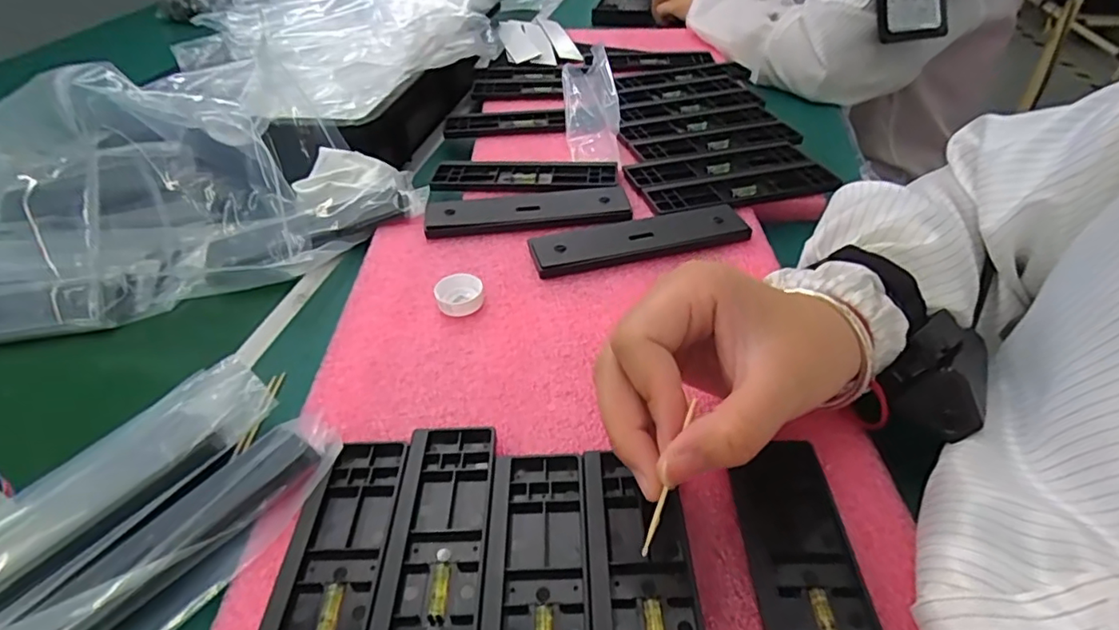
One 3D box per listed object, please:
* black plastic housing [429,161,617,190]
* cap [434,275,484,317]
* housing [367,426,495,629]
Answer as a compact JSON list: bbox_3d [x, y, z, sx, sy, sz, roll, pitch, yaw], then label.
[{"bbox_3d":[-0.031,-0.122,0.498,0.156,0.006,0.042,2,42,8],"label":"black plastic housing"},{"bbox_3d":[-0.065,-0.012,0.377,0.030,0.013,0.031,-3,41,2],"label":"cap"},{"bbox_3d":[-0.054,0.112,0.234,0.041,0.007,0.158,-3,41,2],"label":"housing"}]

